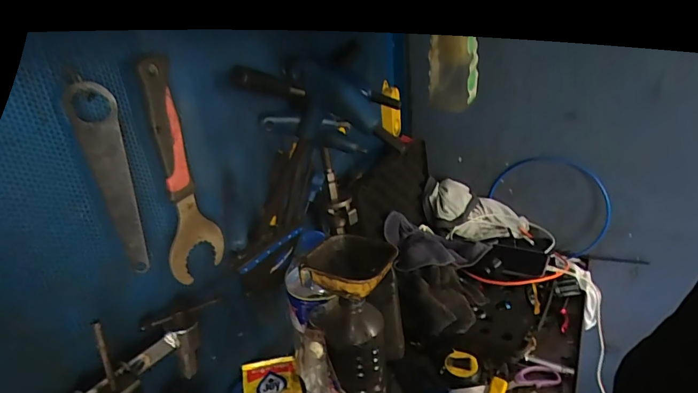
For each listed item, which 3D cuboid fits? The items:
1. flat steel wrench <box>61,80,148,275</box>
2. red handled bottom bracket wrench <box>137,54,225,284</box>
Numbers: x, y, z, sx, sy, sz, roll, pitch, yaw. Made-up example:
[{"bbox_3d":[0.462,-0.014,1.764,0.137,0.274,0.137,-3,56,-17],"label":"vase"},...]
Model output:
[{"bbox_3d":[-0.223,-0.014,0.383,0.041,0.177,0.007,-1,23,-5],"label":"flat steel wrench"},{"bbox_3d":[-0.188,-0.024,0.454,0.026,0.239,0.065,2,25,15],"label":"red handled bottom bracket wrench"}]

